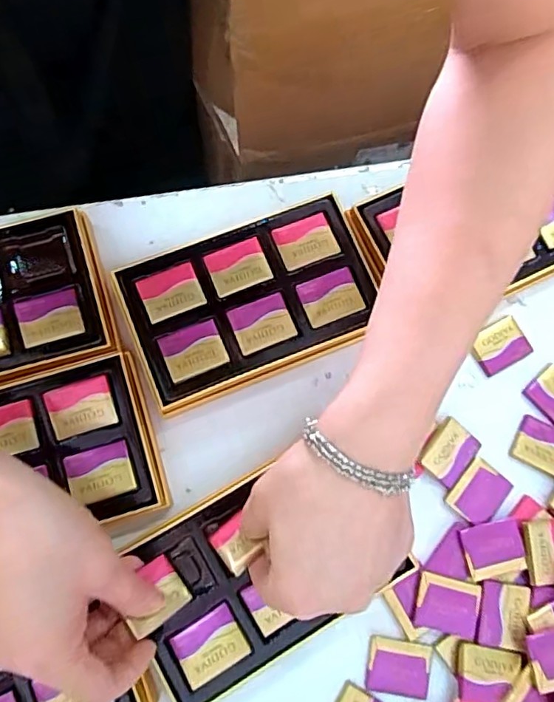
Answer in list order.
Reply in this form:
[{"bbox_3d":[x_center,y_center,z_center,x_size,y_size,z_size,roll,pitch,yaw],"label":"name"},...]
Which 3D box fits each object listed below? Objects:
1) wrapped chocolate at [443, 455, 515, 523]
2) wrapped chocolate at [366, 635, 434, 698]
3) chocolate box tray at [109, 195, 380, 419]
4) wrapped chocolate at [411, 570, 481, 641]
[{"bbox_3d":[0.138,0.097,0.379,0.030,0.004,0.040,42,78,8],"label":"wrapped chocolate"},{"bbox_3d":[0.077,0.200,0.352,0.039,0.004,0.032,9,75,0],"label":"wrapped chocolate"},{"bbox_3d":[-0.019,-0.030,0.387,0.165,0.041,0.105,-21,77,-7],"label":"chocolate box tray"},{"bbox_3d":[0.109,0.163,0.355,0.040,0.004,0.035,15,75,2],"label":"wrapped chocolate"}]

